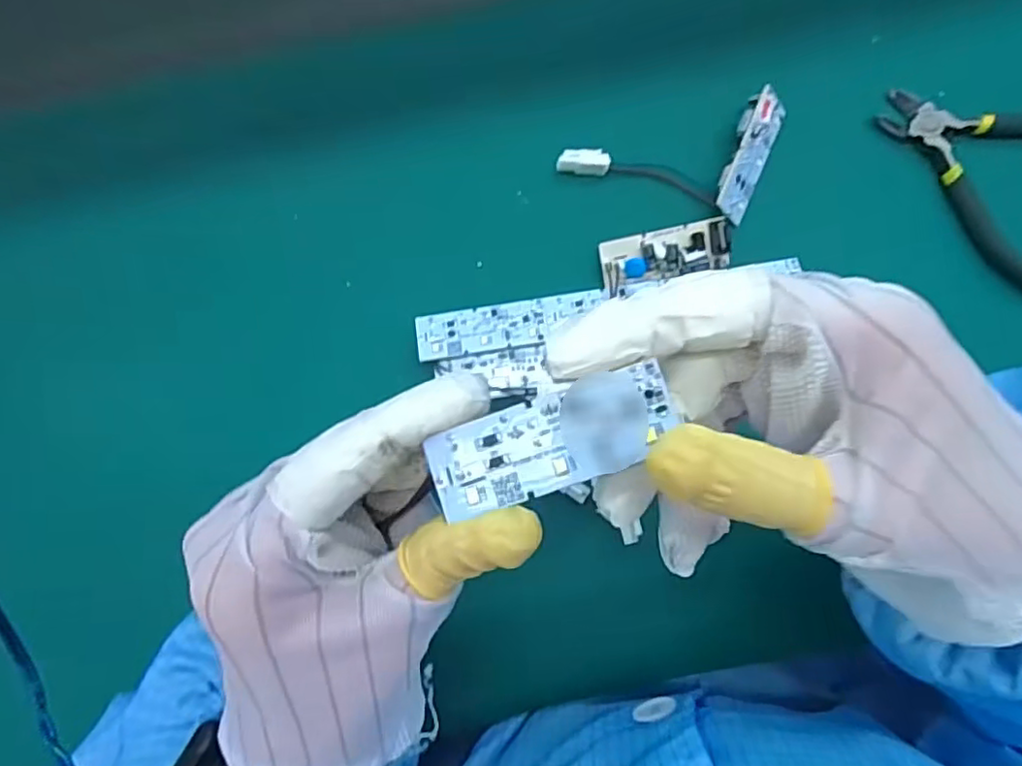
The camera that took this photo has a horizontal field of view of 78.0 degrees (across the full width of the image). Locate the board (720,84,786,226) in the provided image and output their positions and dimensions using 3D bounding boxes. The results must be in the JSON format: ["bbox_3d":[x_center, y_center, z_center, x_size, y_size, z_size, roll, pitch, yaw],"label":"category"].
[{"bbox_3d":[0.120,-0.114,0.317,0.023,0.008,0.064,21,91,-34],"label":"board"}]

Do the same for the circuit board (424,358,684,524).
[{"bbox_3d":[0.011,0.015,0.161,0.061,0.004,0.023,-21,84,5],"label":"circuit board"}]

